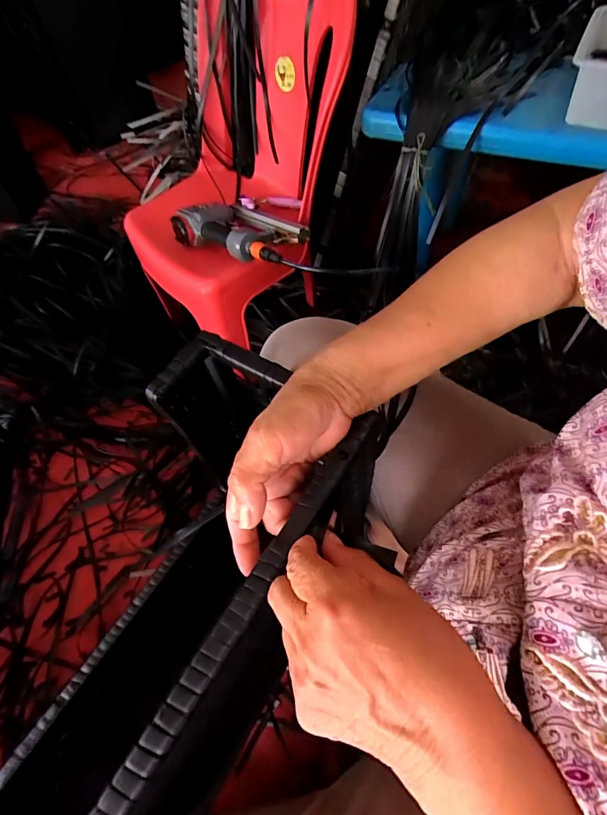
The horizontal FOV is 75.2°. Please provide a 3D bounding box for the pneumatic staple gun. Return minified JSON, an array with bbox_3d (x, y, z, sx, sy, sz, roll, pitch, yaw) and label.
[{"bbox_3d":[-0.112,-0.334,0.733,0.265,0.060,0.137,31,65,21],"label":"pneumatic staple gun"}]

